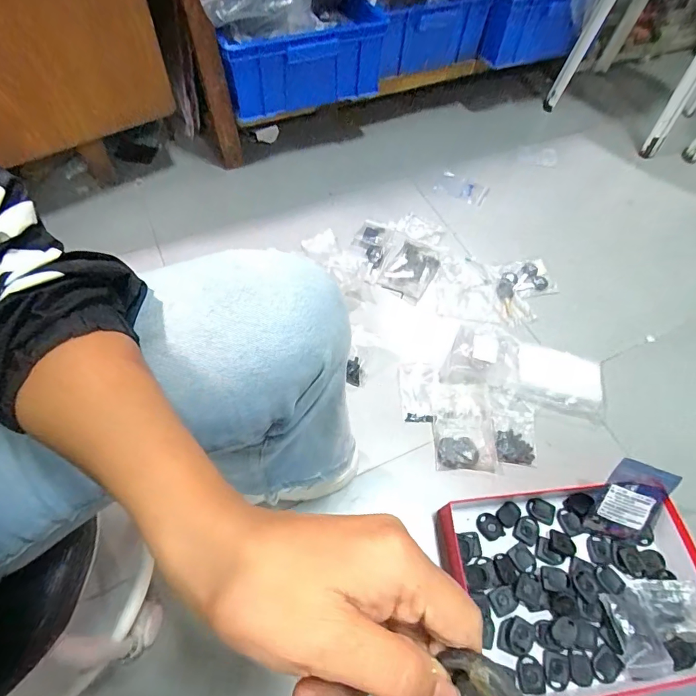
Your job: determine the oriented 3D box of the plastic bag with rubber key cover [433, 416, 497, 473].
[{"bbox_3d":[0.187,0.151,0.669,0.093,0.013,0.084,3,59,-2],"label":"plastic bag with rubber key cover"}]

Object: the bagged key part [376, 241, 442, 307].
[{"bbox_3d":[0.126,-0.155,0.843,0.092,0.027,0.120,31,63,14],"label":"bagged key part"}]

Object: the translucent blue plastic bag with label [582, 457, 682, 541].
[{"bbox_3d":[0.401,0.221,0.596,0.092,0.120,0.011,21,15,-4],"label":"translucent blue plastic bag with label"}]

